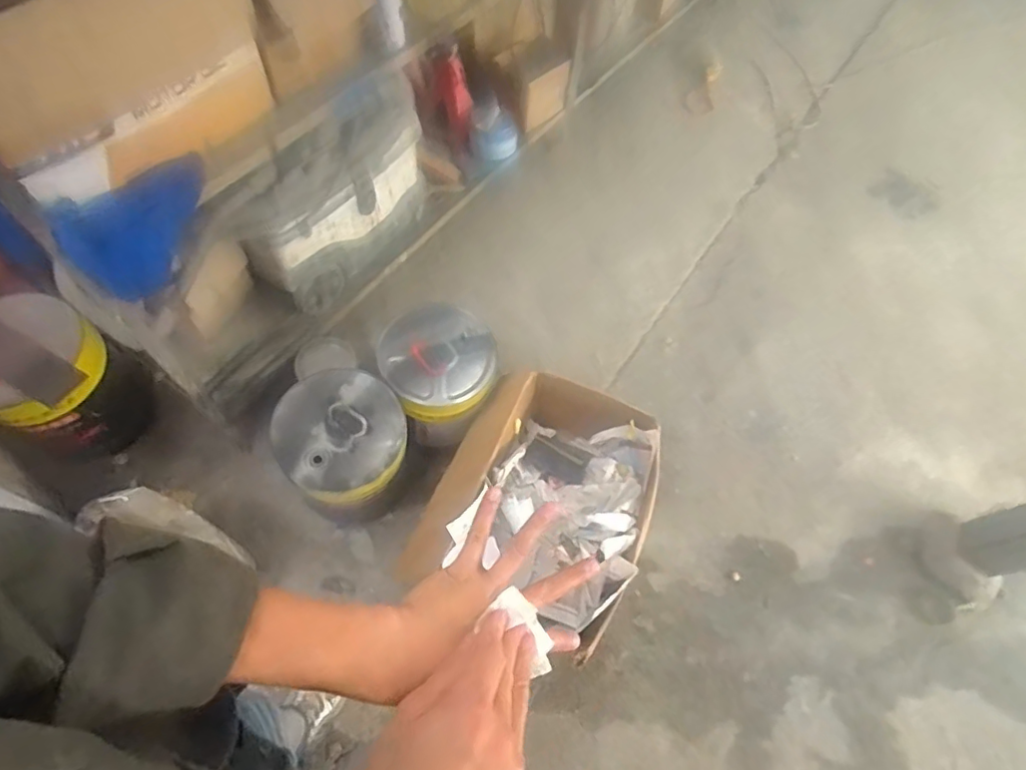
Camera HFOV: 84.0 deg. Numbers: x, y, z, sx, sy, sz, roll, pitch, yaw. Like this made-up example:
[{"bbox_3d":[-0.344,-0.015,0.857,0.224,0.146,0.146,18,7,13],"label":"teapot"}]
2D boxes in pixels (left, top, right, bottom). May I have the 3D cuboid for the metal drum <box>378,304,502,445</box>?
[{"bbox_3d":[-0.182,-0.003,1.383,0.260,0.271,0.272,-13,65,-13],"label":"metal drum"}]

